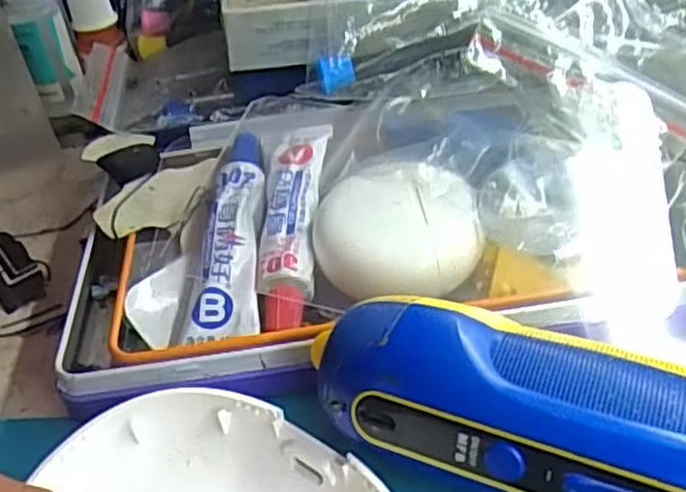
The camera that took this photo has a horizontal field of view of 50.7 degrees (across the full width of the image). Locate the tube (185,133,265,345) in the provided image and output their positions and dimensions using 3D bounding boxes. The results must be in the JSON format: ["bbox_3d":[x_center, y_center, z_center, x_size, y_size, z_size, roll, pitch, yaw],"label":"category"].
[{"bbox_3d":[-0.034,-0.007,0.211,0.021,0.008,0.077,-4,52,5],"label":"tube"}]

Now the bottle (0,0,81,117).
[{"bbox_3d":[-0.126,-0.093,0.297,0.020,0.073,0.023,-19,41,-13],"label":"bottle"}]

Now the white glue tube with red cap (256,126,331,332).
[{"bbox_3d":[-0.015,-0.009,0.212,0.016,0.012,0.079,-3,40,6],"label":"white glue tube with red cap"}]

